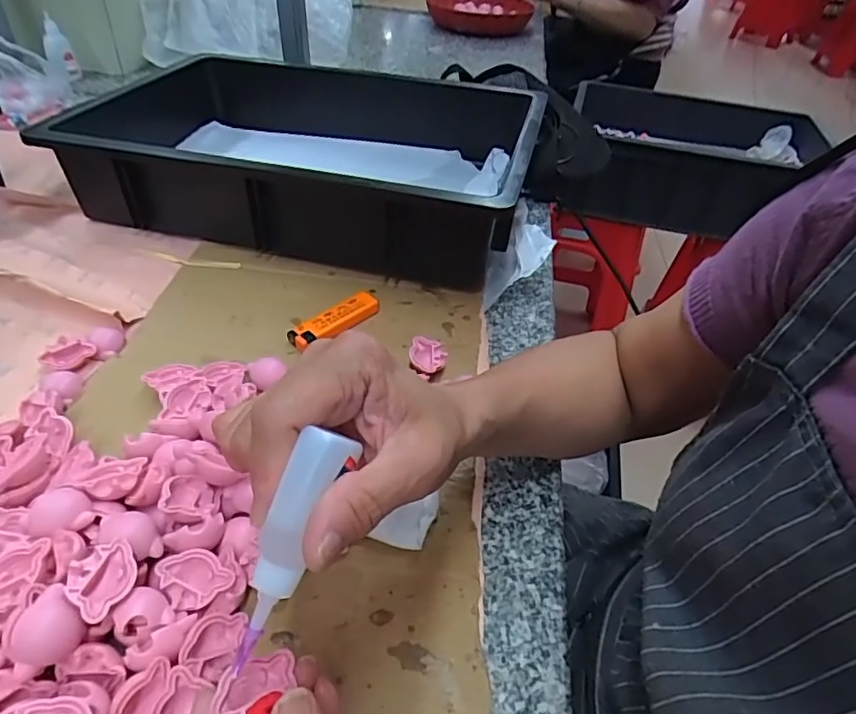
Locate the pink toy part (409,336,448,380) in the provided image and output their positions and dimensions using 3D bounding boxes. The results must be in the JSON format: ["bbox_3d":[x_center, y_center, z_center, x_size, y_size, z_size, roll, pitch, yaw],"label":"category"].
[{"bbox_3d":[0.000,0.003,0.434,0.028,0.016,0.035,12,43,6],"label":"pink toy part"}]

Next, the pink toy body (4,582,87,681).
[{"bbox_3d":[-0.170,0.124,0.250,0.022,0.026,0.030,34,49,26],"label":"pink toy body"}]

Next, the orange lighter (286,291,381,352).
[{"bbox_3d":[-0.075,-0.030,0.458,0.022,0.016,0.078,36,50,28],"label":"orange lighter"}]

